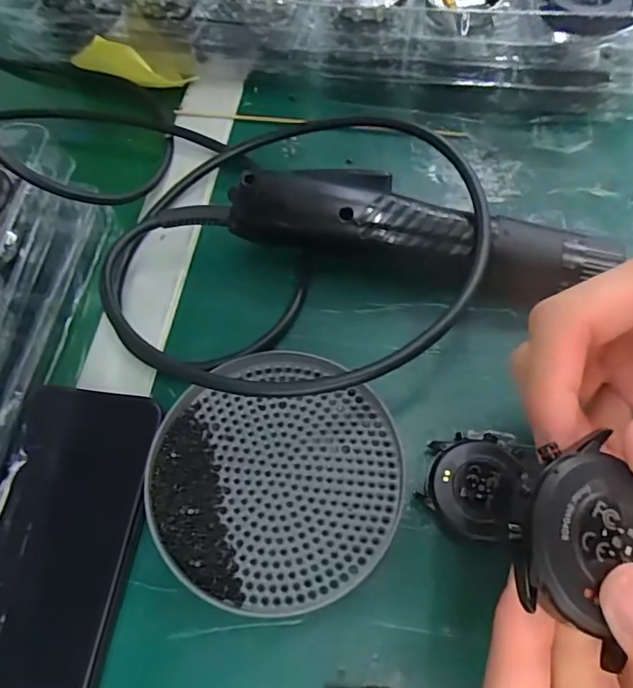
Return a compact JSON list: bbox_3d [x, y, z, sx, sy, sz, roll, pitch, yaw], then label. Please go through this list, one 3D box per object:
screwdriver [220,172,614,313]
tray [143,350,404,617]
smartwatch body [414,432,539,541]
[{"bbox_3d":[0.051,-0.056,0.272,0.190,0.042,0.034,14,66,9],"label":"screwdriver"},{"bbox_3d":[-0.018,0.058,0.238,0.110,0.016,0.113,-1,64,3],"label":"tray"},{"bbox_3d":[0.072,0.061,0.228,0.045,0.008,0.047,16,66,11],"label":"smartwatch body"}]

